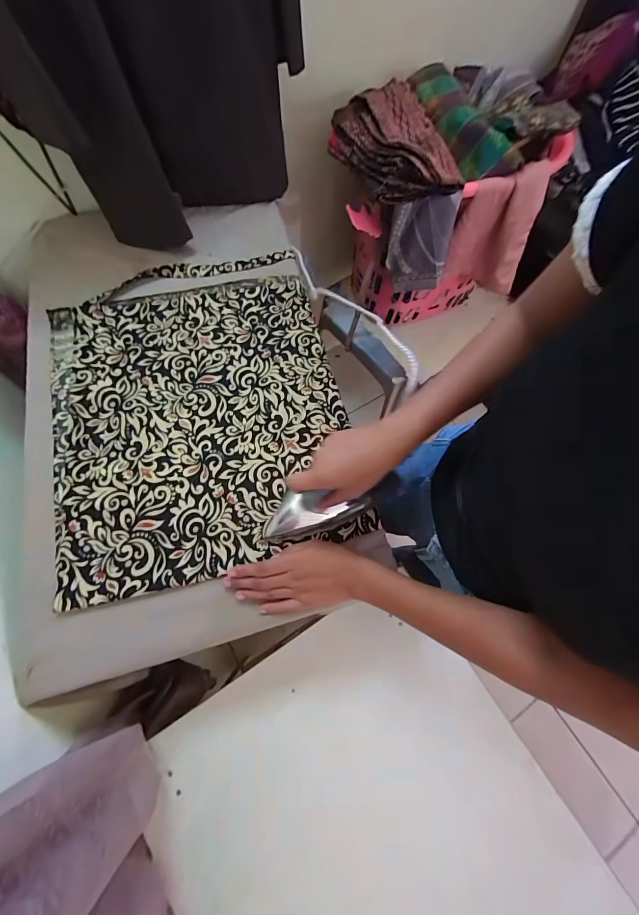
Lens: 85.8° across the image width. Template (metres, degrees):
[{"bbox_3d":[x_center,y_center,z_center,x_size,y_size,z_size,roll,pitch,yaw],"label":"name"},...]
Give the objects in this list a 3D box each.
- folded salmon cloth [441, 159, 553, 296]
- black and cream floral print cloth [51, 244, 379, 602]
[{"bbox_3d":[0.383,-0.498,0.774,0.183,0.250,0.046,-4,61,-2],"label":"folded salmon cloth"},{"bbox_3d":[-0.186,-0.092,0.535,0.419,0.014,0.518,-14,71,-7],"label":"black and cream floral print cloth"}]

